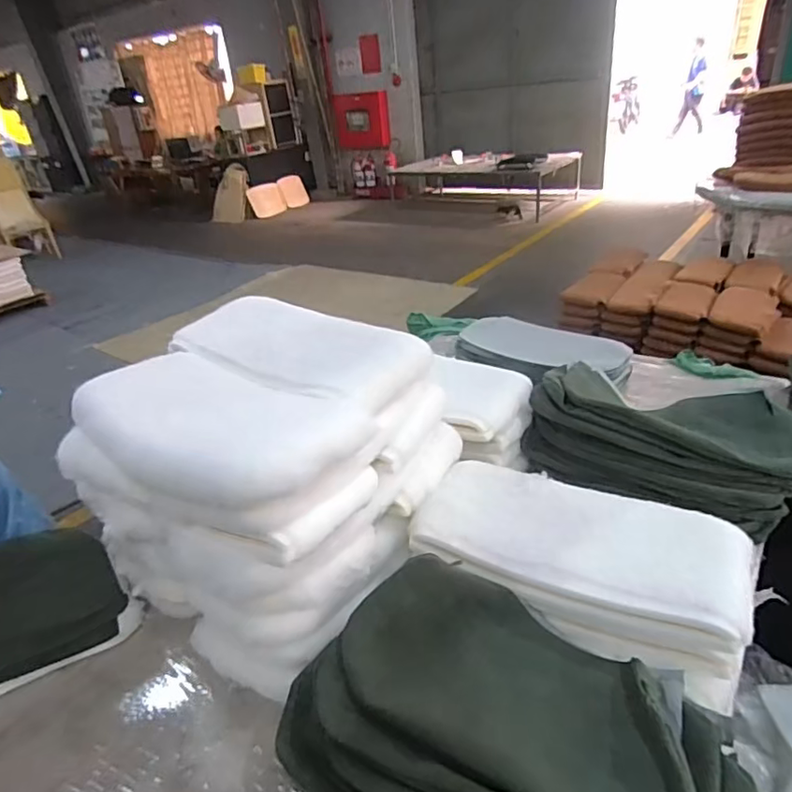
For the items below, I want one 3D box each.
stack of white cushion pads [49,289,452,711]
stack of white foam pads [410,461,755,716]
[{"bbox_3d":[-0.205,0.121,0.921,0.459,0.388,0.434,11,34,28],"label":"stack of white cushion pads"},{"bbox_3d":[0.266,0.239,0.843,0.456,0.130,0.207,13,35,30],"label":"stack of white foam pads"}]

